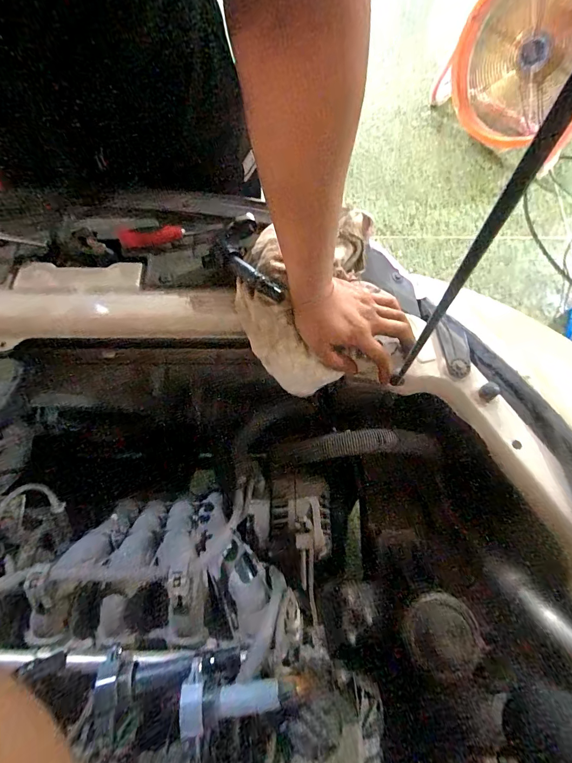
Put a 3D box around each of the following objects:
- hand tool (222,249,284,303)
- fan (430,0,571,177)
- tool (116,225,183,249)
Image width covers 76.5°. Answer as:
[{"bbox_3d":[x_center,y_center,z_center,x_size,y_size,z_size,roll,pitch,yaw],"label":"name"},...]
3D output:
[{"bbox_3d":[-0.045,-0.141,0.484,0.021,0.016,0.119,-41,65,-10],"label":"hand tool"},{"bbox_3d":[0.871,-1.152,1.286,0.564,0.486,0.303,38,77,10],"label":"fan"},{"bbox_3d":[-0.197,-0.210,0.529,0.087,0.022,0.023,-9,73,-3],"label":"tool"}]

